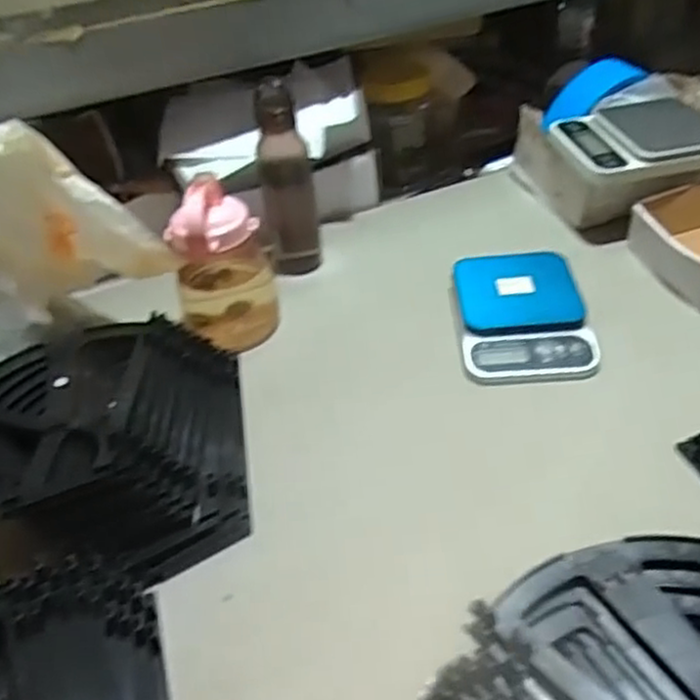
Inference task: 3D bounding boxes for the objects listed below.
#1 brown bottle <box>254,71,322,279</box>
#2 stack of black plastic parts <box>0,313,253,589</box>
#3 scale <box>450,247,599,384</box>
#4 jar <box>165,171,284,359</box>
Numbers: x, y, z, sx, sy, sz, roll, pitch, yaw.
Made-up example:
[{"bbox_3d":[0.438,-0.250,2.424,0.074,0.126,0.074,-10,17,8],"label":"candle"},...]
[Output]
[{"bbox_3d":[-0.083,-0.206,0.920,0.057,0.257,0.054,11,44,19],"label":"brown bottle"},{"bbox_3d":[-0.245,0.093,0.723,0.268,0.092,0.302,-11,42,-4],"label":"stack of black plastic parts"},{"bbox_3d":[0.199,-0.045,0.840,0.150,0.040,0.201,-5,41,2],"label":"scale"},{"bbox_3d":[-0.151,-0.098,0.842,0.112,0.208,0.107,-4,41,3],"label":"jar"}]

